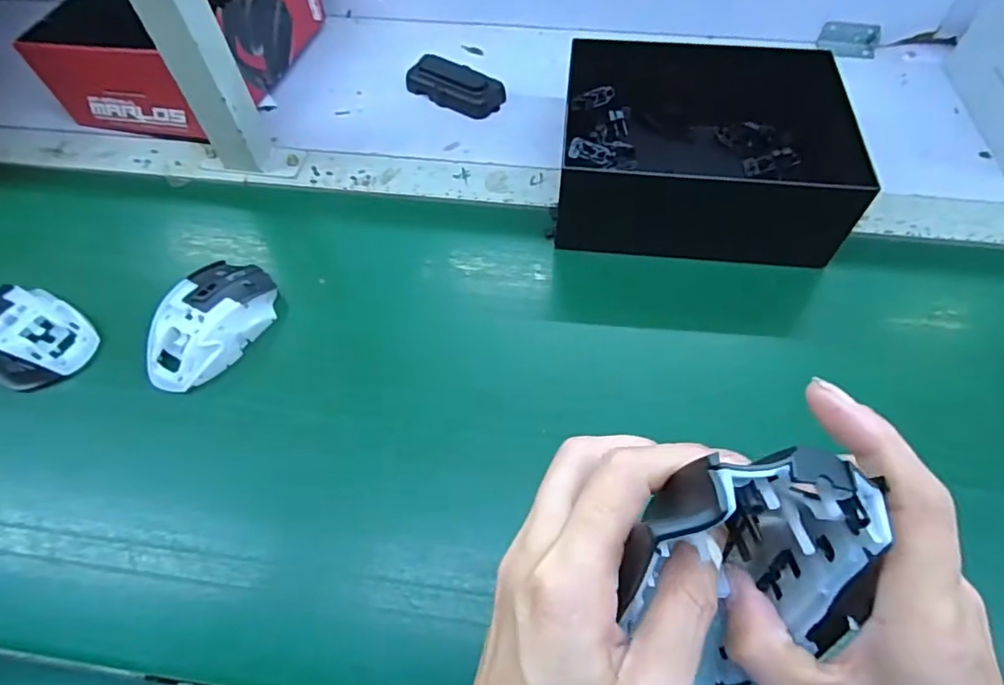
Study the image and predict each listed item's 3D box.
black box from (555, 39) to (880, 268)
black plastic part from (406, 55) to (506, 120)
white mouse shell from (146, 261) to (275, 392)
[{"bbox_3d":[0.172,-0.170,0.500,0.221,0.082,0.187,5,59,4],"label":"black box"},{"bbox_3d":[-0.049,-0.266,0.592,0.100,0.023,0.045,28,63,17],"label":"black plastic part"},{"bbox_3d":[-0.224,-0.017,0.437,0.060,0.037,0.112,23,62,14],"label":"white mouse shell"}]

